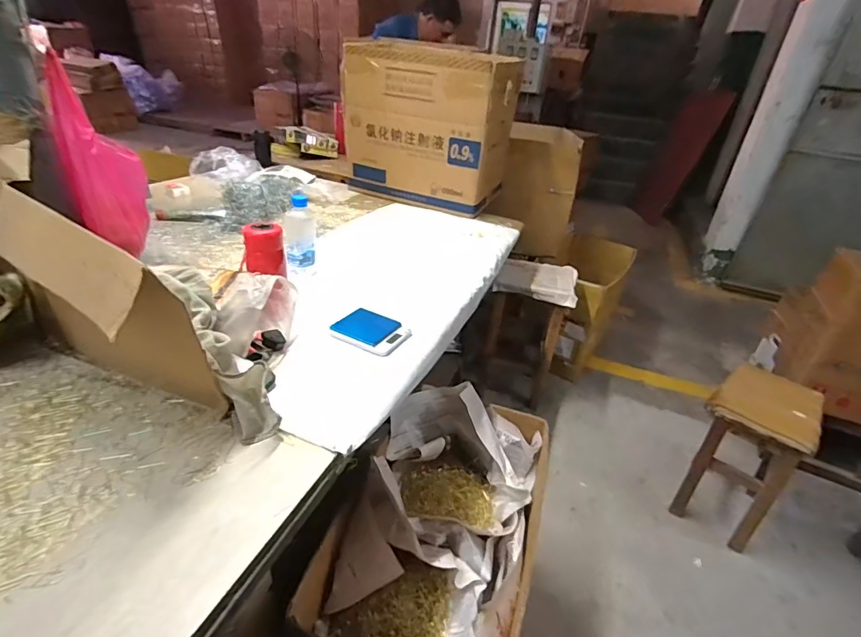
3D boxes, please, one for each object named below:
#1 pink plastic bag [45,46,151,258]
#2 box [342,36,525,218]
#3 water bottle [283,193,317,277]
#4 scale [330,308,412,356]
[{"bbox_3d":[-0.515,-0.246,0.700,0.099,0.257,0.092,-11,34,-28],"label":"pink plastic bag"},{"bbox_3d":[-0.009,-0.673,1.562,0.519,0.486,0.322,18,32,20],"label":"box"},{"bbox_3d":[-0.286,-0.188,0.982,0.066,0.166,0.052,-2,31,-15],"label":"water bottle"},{"bbox_3d":[-0.108,0.021,0.815,0.116,0.023,0.107,18,32,20],"label":"scale"}]

